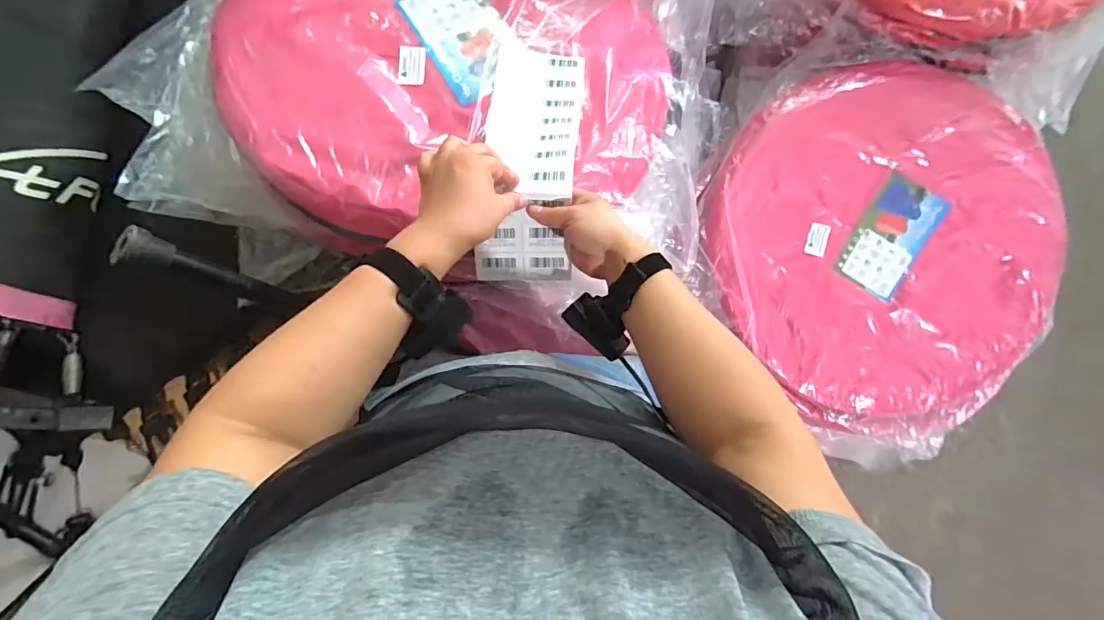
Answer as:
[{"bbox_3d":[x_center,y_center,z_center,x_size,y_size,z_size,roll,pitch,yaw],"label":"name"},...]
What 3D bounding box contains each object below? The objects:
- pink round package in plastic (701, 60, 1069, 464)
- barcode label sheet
[{"bbox_3d":[0.554,-0.084,0.735,0.544,0.083,0.627,-39,94,-3],"label":"pink round package in plastic"},{"bbox_3d":[-0.021,-0.179,0.513,0.101,0.073,0.287,4,75,-5],"label":"barcode label sheet"}]

